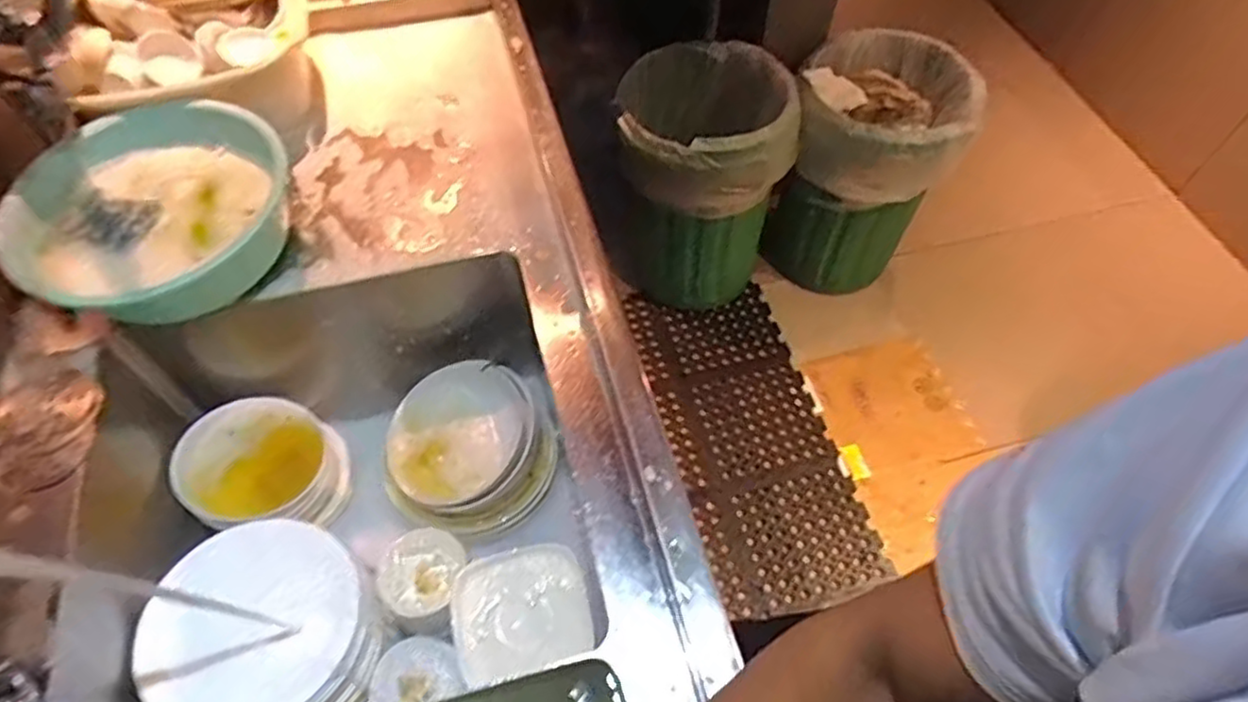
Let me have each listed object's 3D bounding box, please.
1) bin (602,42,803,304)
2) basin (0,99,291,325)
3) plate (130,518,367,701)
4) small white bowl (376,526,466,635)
[{"bbox_3d":[0.185,-0.406,1.722,0.381,0.600,0.387,9,59,6],"label":"bin"},{"bbox_3d":[-0.601,-0.179,0.897,0.312,0.118,0.312,0,58,0],"label":"basin"},{"bbox_3d":[-0.416,0.307,0.784,0.227,0.033,0.208,4,65,-10],"label":"plate"},{"bbox_3d":[-0.264,0.294,0.902,0.108,0.064,0.118,0,58,0],"label":"small white bowl"}]

